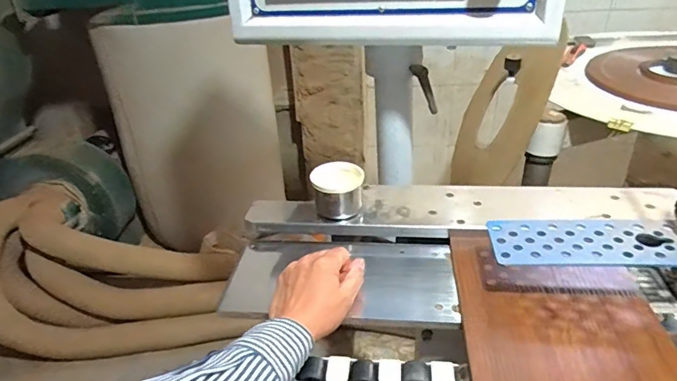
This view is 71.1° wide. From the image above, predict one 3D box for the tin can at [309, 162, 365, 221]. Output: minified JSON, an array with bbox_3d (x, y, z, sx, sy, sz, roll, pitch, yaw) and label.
[{"bbox_3d":[0.000,0.001,0.637,0.069,0.058,0.056,-2,32,4],"label":"tin can"}]

